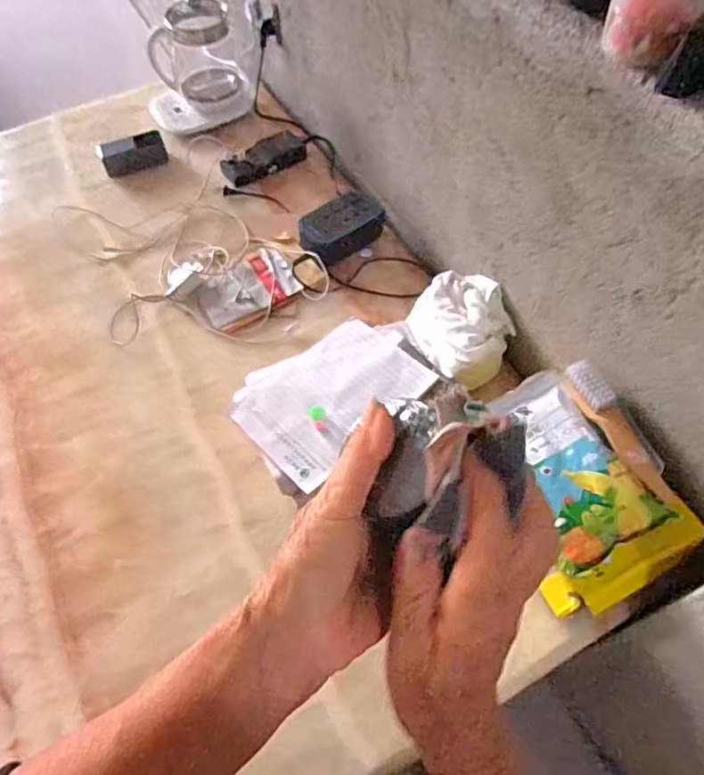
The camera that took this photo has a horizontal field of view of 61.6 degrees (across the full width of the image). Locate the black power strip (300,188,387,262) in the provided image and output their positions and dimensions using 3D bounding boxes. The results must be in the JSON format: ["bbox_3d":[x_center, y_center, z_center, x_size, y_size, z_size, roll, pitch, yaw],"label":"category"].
[{"bbox_3d":[-0.016,-0.289,1.049,0.152,0.073,0.089,-33,61,-16],"label":"black power strip"}]

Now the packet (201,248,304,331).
[{"bbox_3d":[-0.182,-0.172,1.031,0.165,0.012,0.123,-33,61,-16],"label":"packet"}]

